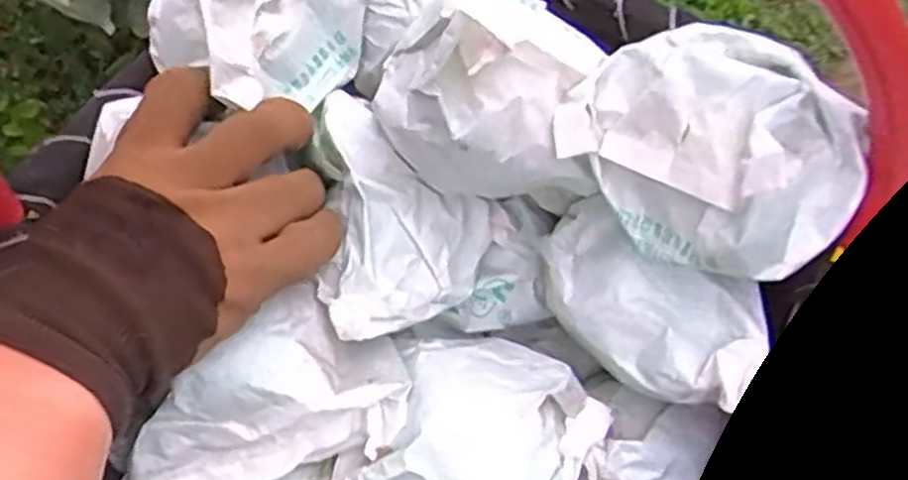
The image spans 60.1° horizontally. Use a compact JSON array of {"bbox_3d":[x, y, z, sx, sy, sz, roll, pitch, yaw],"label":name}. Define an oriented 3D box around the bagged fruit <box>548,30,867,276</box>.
[{"bbox_3d":[0.101,-0.035,0.306,0.072,0.065,0.108,-34,58,-25],"label":"bagged fruit"}]

